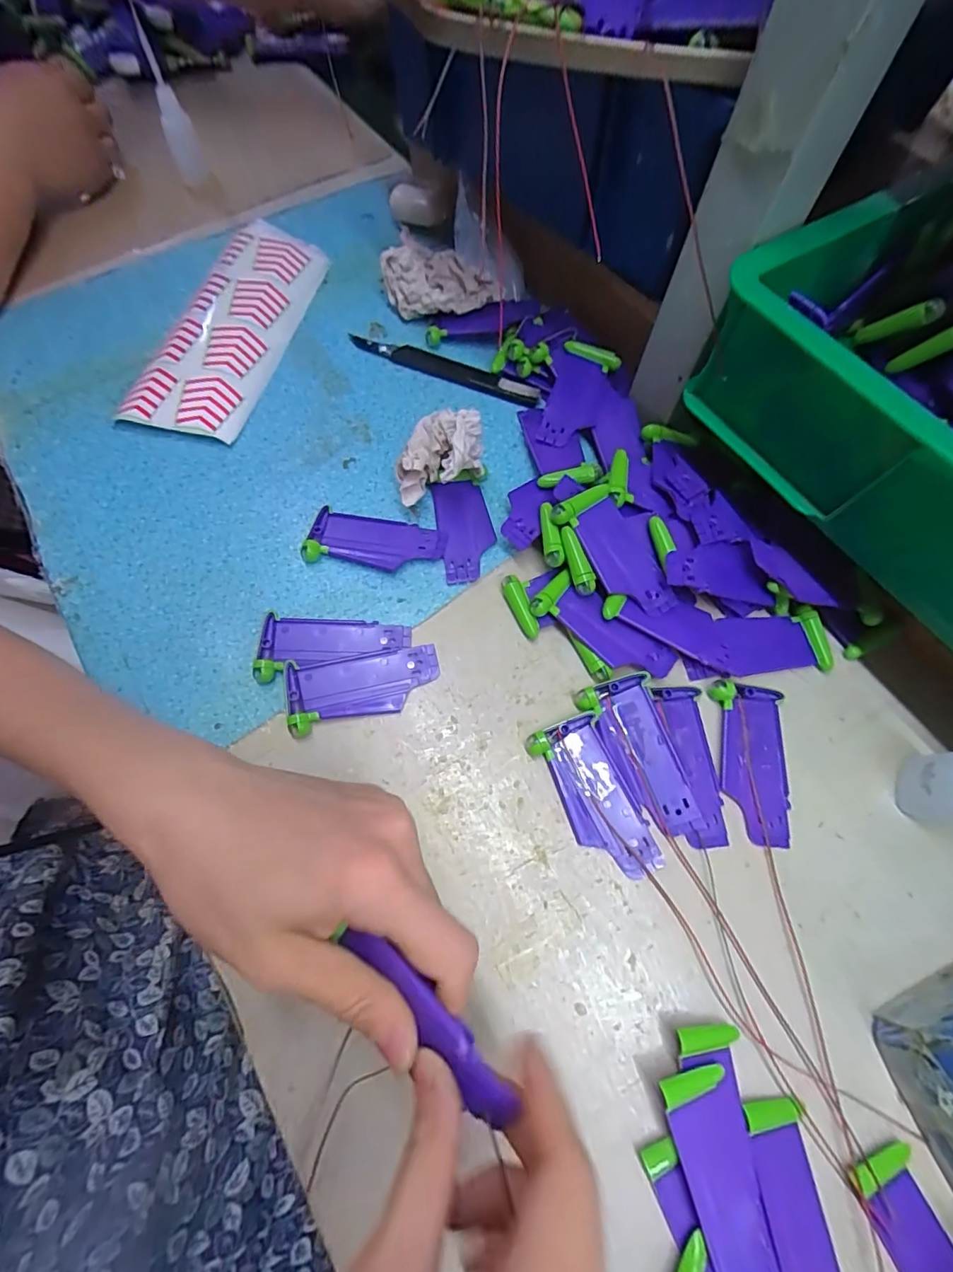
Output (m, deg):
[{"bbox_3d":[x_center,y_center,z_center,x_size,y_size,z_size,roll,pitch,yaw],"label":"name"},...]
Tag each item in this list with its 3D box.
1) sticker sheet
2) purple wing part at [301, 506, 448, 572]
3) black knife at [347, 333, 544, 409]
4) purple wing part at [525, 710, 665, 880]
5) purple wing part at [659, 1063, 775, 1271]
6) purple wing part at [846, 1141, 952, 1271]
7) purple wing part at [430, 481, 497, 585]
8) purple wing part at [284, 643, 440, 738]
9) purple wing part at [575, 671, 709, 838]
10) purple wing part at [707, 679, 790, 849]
[{"bbox_3d":[-0.198,-0.258,0.427,0.090,0.017,0.217,11,67,4],"label":"sticker sheet"},{"bbox_3d":[-0.067,-0.063,0.348,0.090,0.009,0.038,8,67,3],"label":"purple wing part"},{"bbox_3d":[-0.026,-0.216,0.414,0.159,0.008,0.014,25,69,9],"label":"black knife"},{"bbox_3d":[0.066,0.090,0.290,0.040,0.010,0.088,-21,69,-10],"label":"purple wing part"},{"bbox_3d":[0.107,0.231,0.224,0.033,0.014,0.076,-14,68,-7],"label":"purple wing part"},{"bbox_3d":[0.192,0.265,0.217,0.031,0.004,0.078,-18,68,-8],"label":"purple wing part"},{"bbox_3d":[-0.007,-0.073,0.357,0.037,0.004,0.075,-9,67,-5],"label":"purple wing part"},{"bbox_3d":[-0.067,0.029,0.310,0.088,0.012,0.040,-11,67,-6],"label":"purple wing part"},{"bbox_3d":[0.092,0.068,0.295,0.040,0.012,0.089,-15,68,-7],"label":"purple wing part"},{"bbox_3d":[0.157,0.071,0.298,0.040,0.007,0.088,8,67,3],"label":"purple wing part"}]

